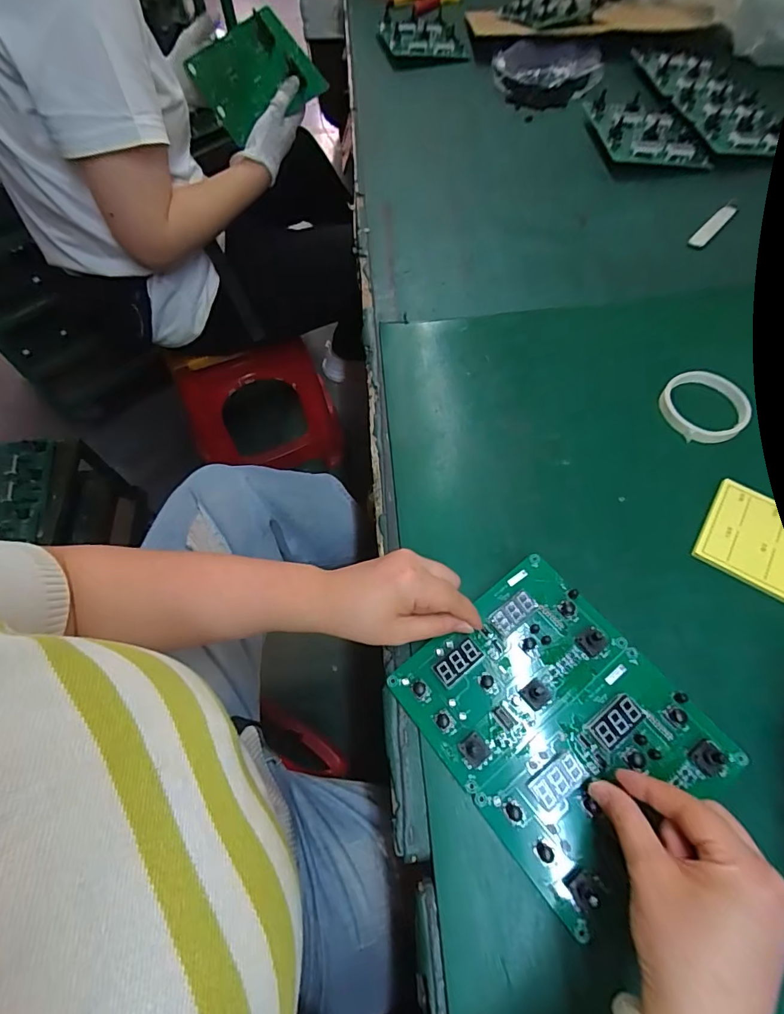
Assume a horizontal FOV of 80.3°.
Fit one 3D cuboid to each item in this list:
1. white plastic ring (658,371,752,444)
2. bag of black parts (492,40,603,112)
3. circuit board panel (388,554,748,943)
[{"bbox_3d":[0.345,-0.112,0.514,0.088,0.012,0.091,-1,61,1],"label":"white plastic ring"},{"bbox_3d":[0.323,-0.912,0.974,0.218,0.033,0.258,5,61,5],"label":"bag of black parts"},{"bbox_3d":[0.120,0.155,0.347,0.165,0.024,0.194,-35,64,-16],"label":"circuit board panel"}]

